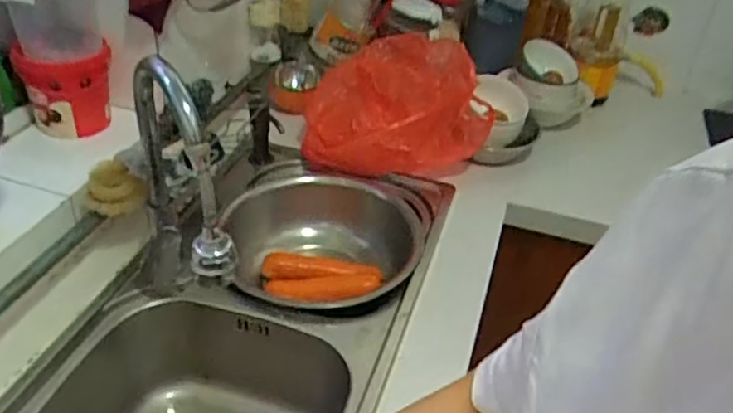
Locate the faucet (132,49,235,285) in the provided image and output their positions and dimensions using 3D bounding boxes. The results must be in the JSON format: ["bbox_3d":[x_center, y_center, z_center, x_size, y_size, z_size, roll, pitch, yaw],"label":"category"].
[{"bbox_3d":[-0.217,-0.006,0.762,0.076,0.317,0.202,-15,41,-25],"label":"faucet"}]

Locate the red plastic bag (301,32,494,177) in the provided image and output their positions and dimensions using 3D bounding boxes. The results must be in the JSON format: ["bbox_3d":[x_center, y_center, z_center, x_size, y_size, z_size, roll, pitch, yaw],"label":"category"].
[{"bbox_3d":[0.061,-0.190,1.182,0.320,0.178,0.268,5,36,1],"label":"red plastic bag"}]

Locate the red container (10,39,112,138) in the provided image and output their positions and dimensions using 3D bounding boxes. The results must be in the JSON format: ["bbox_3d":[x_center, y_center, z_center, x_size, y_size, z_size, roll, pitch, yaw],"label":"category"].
[{"bbox_3d":[-0.438,-0.166,0.966,0.129,0.123,0.104,-10,38,-19],"label":"red container"}]

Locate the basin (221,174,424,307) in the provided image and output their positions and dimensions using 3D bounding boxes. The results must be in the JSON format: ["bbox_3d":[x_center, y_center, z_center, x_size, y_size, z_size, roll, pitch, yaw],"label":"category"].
[{"bbox_3d":[-0.070,0.071,1.015,0.297,0.085,0.295,3,36,-2],"label":"basin"}]

